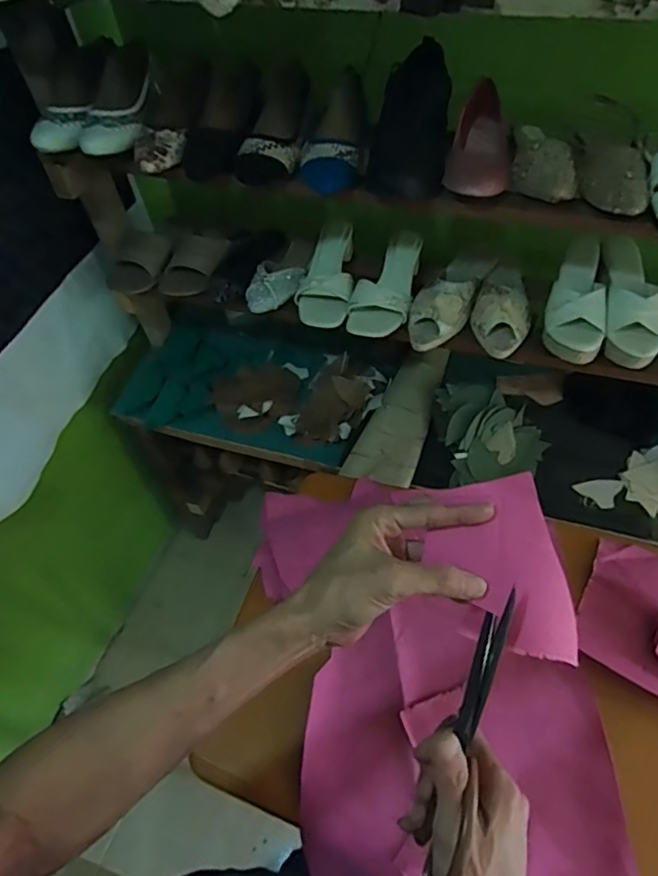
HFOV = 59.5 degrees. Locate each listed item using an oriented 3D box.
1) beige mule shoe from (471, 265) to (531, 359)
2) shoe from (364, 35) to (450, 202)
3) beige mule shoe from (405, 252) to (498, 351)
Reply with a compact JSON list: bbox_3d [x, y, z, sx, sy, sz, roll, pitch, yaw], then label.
[{"bbox_3d":[0.286,-0.225,0.927,0.088,0.064,0.216,13,55,15],"label":"beige mule shoe"},{"bbox_3d":[0.114,-0.420,0.753,0.097,0.075,0.220,12,87,14],"label":"shoe"},{"bbox_3d":[0.207,-0.247,0.947,0.085,0.064,0.254,25,59,22],"label":"beige mule shoe"}]

